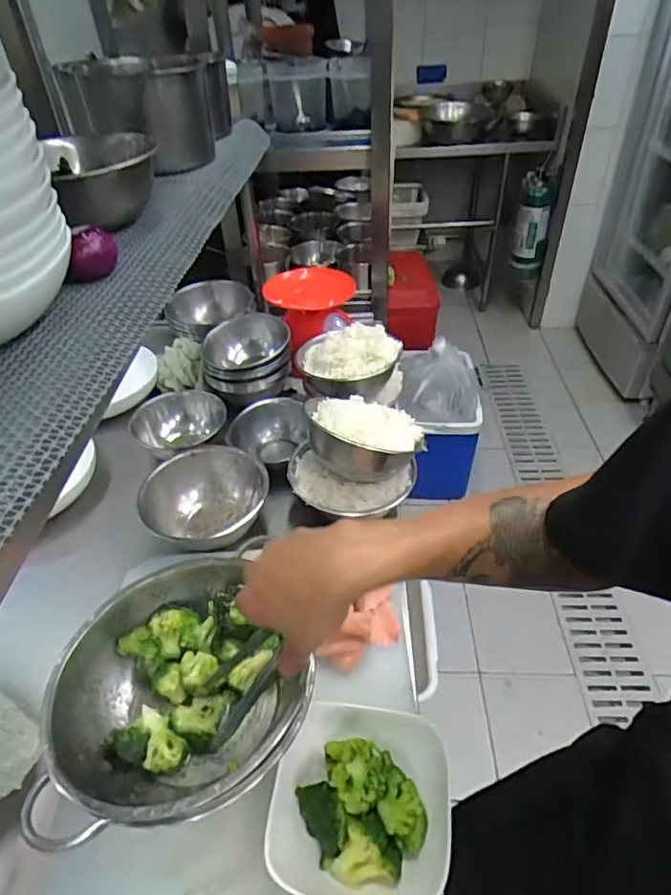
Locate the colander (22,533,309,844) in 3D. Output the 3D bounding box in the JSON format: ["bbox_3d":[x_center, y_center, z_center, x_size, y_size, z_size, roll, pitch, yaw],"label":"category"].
[{"bbox_3d":[-0.144,0.219,0.512,0.222,0.090,0.241,-6,43,-4],"label":"colander"}]

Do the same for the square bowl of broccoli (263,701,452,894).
[{"bbox_3d":[0.022,0.297,0.470,0.148,0.050,0.143,5,43,8],"label":"square bowl of broccoli"}]

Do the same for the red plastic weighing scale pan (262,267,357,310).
[{"bbox_3d":[-0.055,-0.303,1.038,0.168,0.030,0.140,13,45,16],"label":"red plastic weighing scale pan"}]

